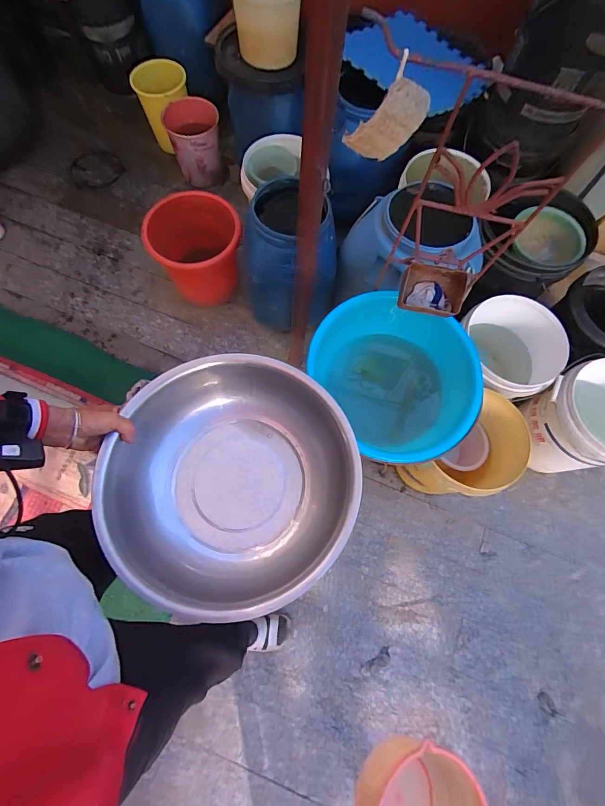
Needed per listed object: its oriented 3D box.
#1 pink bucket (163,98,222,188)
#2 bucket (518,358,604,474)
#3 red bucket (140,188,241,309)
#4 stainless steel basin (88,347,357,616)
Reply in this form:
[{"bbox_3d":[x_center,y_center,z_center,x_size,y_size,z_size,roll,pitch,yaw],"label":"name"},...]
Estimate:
[{"bbox_3d":[-0.457,-1.119,1.591,0.215,0.239,0.233,1,73,-2],"label":"pink bucket"},{"bbox_3d":[0.883,0.049,1.155,0.347,0.321,0.276,-29,76,-10],"label":"bucket"},{"bbox_3d":[-0.382,-0.554,1.373,0.319,0.299,0.292,1,73,-2],"label":"red bucket"},{"bbox_3d":[-0.109,0.120,0.593,0.366,0.130,0.367,0,71,0],"label":"stainless steel basin"}]

